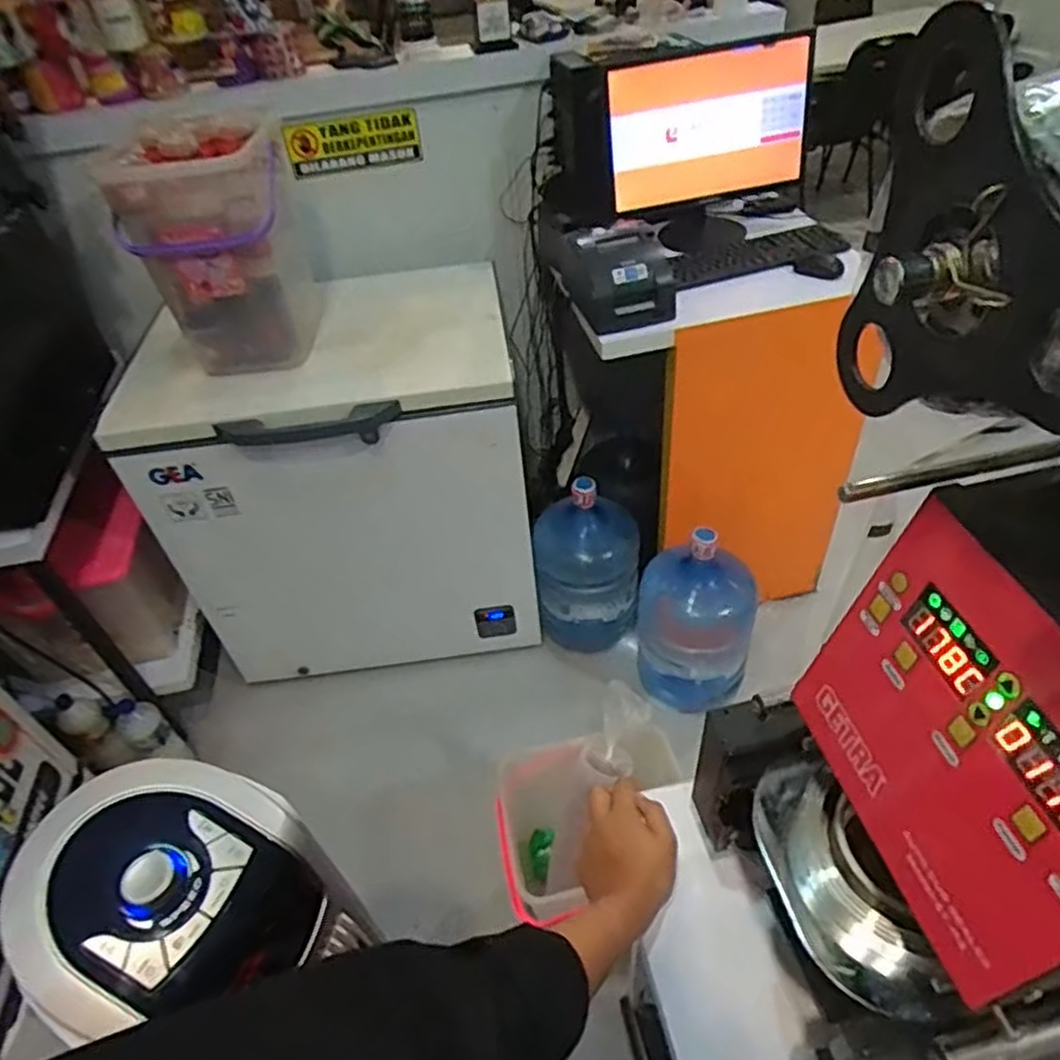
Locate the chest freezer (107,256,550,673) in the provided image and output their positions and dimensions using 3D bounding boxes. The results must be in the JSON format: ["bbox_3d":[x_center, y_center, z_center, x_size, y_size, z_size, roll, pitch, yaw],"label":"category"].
[{"bbox_3d":[-0.420,-0.115,1.788,0.824,0.808,0.539,-4,44,3],"label":"chest freezer"}]

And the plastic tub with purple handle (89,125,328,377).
[{"bbox_3d":[-0.590,-0.519,1.389,0.309,0.445,0.241,-18,45,-11],"label":"plastic tub with purple handle"}]

